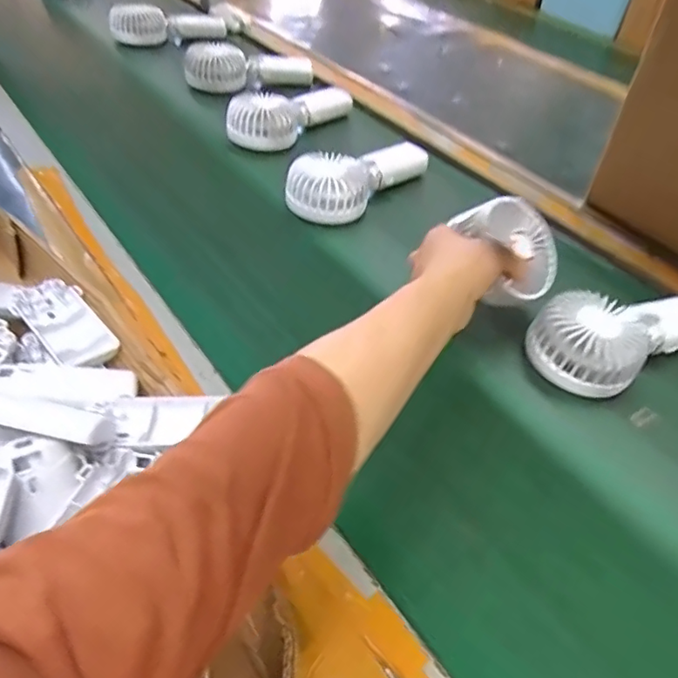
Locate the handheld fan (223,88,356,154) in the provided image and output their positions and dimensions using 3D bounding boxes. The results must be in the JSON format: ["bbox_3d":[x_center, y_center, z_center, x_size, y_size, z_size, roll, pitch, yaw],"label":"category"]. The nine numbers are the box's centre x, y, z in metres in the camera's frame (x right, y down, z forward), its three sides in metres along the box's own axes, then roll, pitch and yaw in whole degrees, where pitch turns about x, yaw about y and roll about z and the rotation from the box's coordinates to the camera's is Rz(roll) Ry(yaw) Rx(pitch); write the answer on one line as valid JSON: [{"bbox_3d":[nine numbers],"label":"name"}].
[{"bbox_3d":[-0.065,-0.293,0.741,0.079,0.066,0.178,32,52,25],"label":"handheld fan"}]

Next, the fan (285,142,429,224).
[{"bbox_3d":[0.019,-0.182,0.640,0.079,0.059,0.188,33,53,26],"label":"fan"}]

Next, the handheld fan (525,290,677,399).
[{"bbox_3d":[0.248,-0.009,0.469,0.183,0.044,0.086,-20,50,-21],"label":"handheld fan"}]

